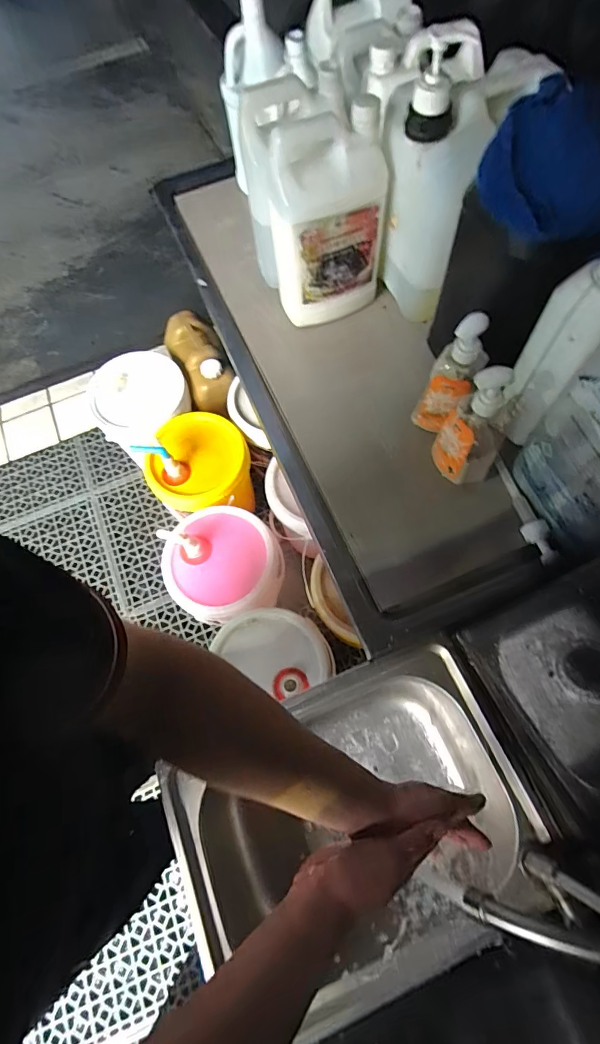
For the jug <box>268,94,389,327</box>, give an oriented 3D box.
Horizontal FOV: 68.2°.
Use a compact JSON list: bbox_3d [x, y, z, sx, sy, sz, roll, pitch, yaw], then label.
[{"bbox_3d":[0.043,-0.485,0.734,0.181,0.276,0.098,-14,68,-3],"label":"jug"}]

